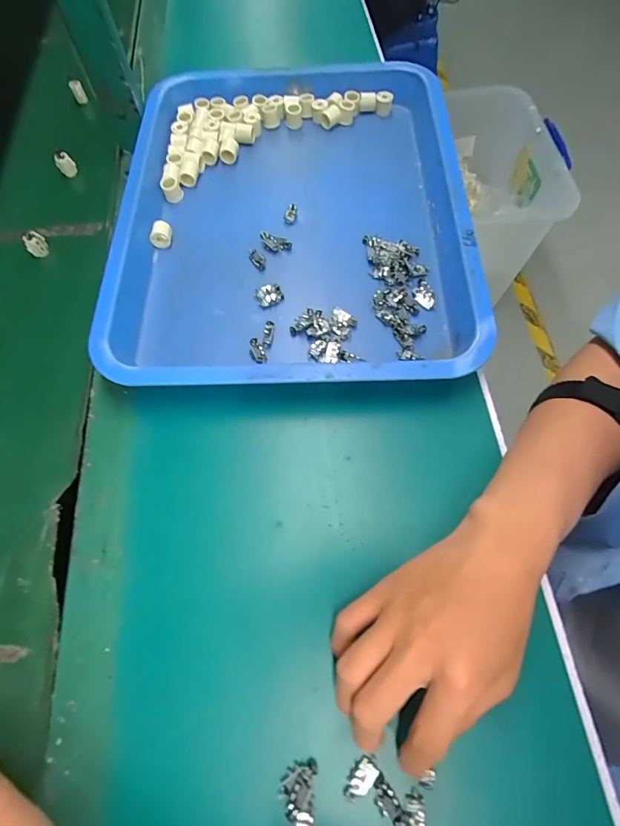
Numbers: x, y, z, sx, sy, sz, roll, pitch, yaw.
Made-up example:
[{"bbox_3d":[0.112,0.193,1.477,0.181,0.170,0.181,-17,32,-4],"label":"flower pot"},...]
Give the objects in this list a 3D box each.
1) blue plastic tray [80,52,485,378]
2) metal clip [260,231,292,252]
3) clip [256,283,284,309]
[{"bbox_3d":[-0.020,-0.218,0.444,0.343,0.041,0.442,-1,65,2],"label":"blue plastic tray"},{"bbox_3d":[-0.035,-0.171,0.426,0.033,0.011,0.014,12,66,8],"label":"metal clip"},{"bbox_3d":[-0.039,-0.113,0.405,0.024,0.006,0.021,-27,67,-9],"label":"clip"}]

